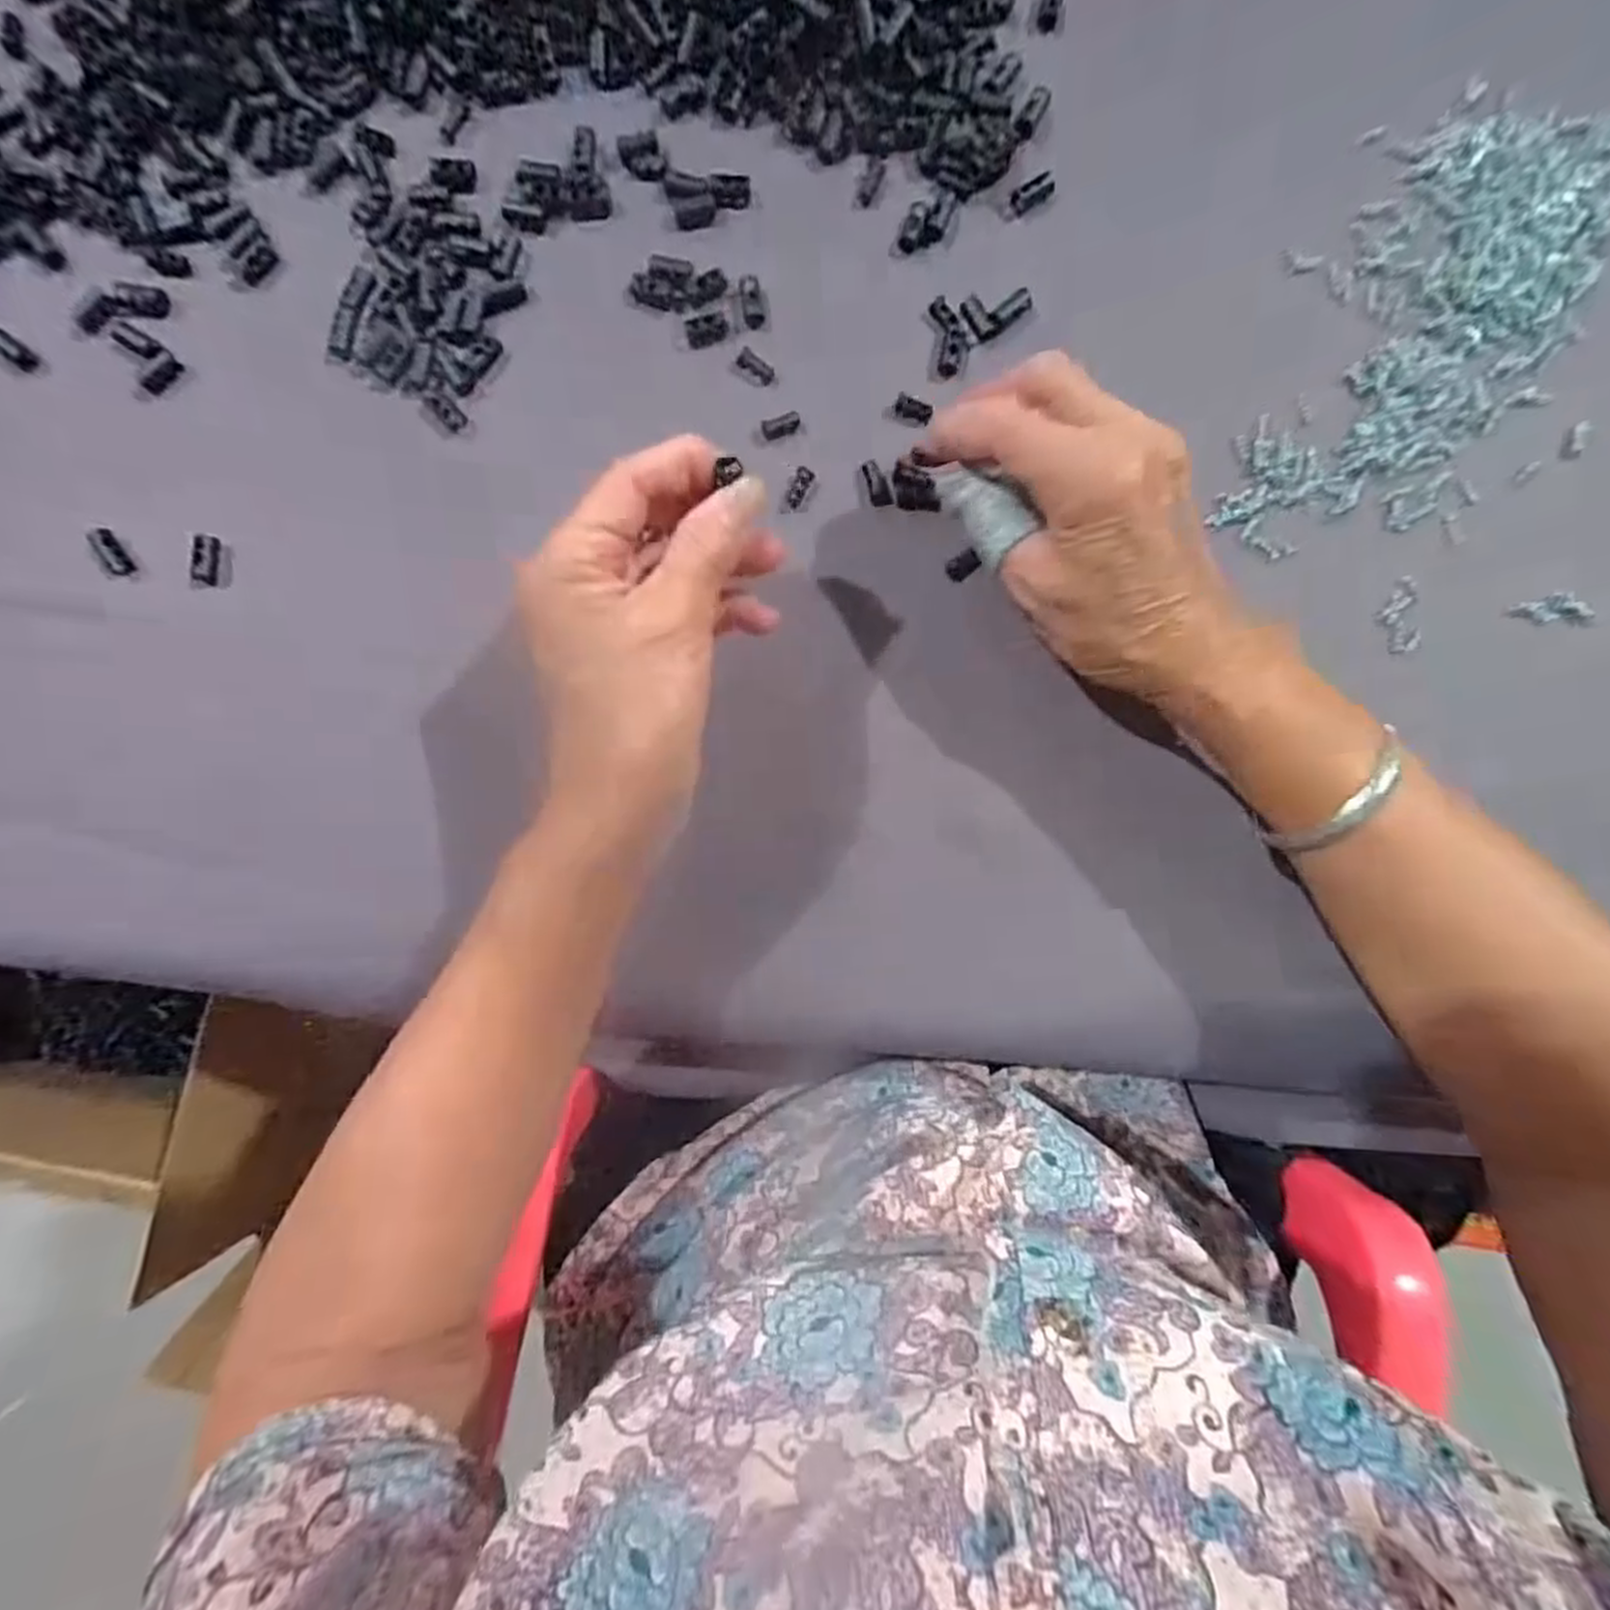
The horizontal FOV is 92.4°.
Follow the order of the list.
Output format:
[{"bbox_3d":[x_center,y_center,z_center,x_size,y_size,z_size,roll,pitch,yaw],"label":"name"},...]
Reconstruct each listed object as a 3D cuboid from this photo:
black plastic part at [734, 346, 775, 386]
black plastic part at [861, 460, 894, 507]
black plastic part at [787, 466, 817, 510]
[{"bbox_3d":[-0.022,-0.190,0.337,0.018,0.007,0.010,40,87,1],"label":"black plastic part"},{"bbox_3d":[0.031,-0.139,0.336,0.009,0.005,0.020,-30,113,0],"label":"black plastic part"},{"bbox_3d":[-0.002,-0.138,0.336,0.008,0.007,0.020,28,86,1],"label":"black plastic part"}]

